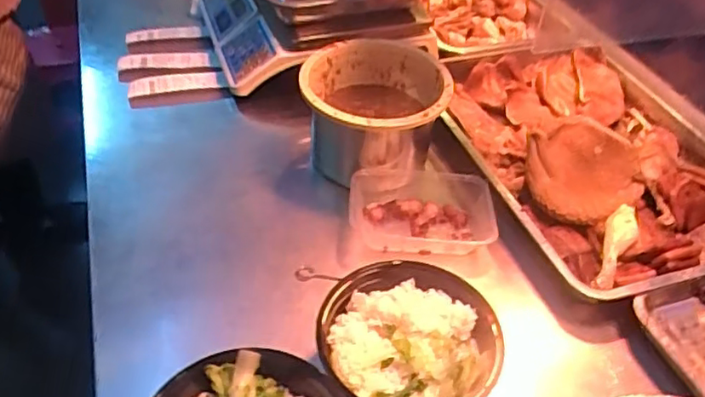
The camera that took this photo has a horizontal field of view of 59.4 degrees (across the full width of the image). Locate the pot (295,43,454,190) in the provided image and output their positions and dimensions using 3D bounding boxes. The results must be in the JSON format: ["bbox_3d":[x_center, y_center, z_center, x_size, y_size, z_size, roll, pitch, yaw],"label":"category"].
[{"bbox_3d":[0.030,-0.108,0.809,0.177,0.136,0.172,4,41,-4],"label":"pot"}]

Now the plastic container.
[{"bbox_3d":[0.084,0.009,0.741,0.169,0.040,0.115,10,41,3],"label":"plastic container"}]

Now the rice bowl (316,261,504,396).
[{"bbox_3d":[0.056,0.134,0.580,0.159,0.055,0.156,-21,48,-28],"label":"rice bowl"}]

